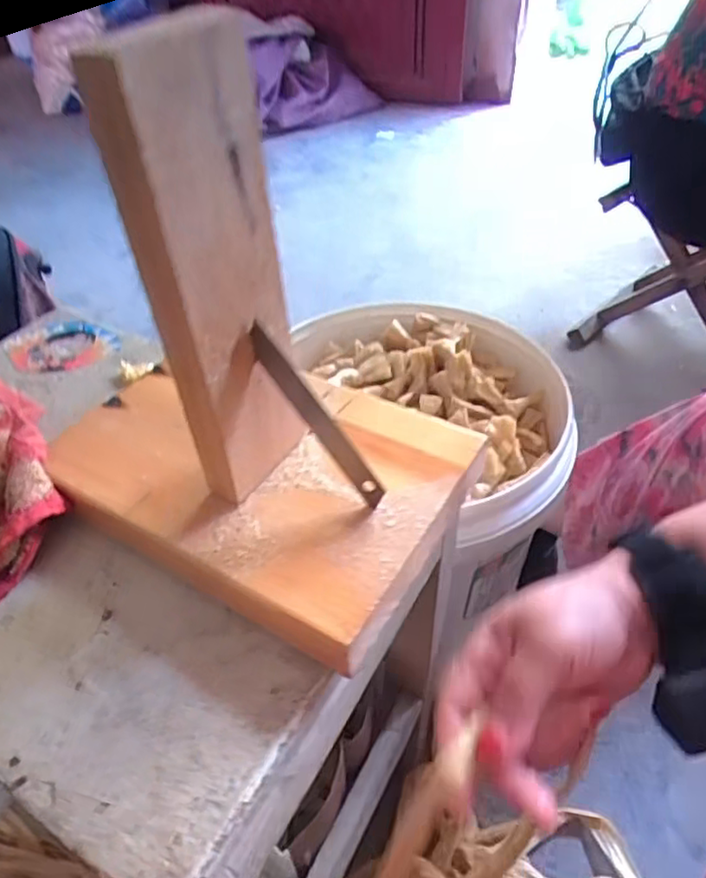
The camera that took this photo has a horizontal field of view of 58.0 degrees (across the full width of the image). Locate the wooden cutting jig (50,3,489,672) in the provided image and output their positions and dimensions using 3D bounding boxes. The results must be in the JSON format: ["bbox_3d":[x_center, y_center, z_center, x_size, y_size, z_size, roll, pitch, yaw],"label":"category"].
[{"bbox_3d":[-0.052,-0.050,0.281,0.198,0.215,0.134,23,49,24],"label":"wooden cutting jig"}]

